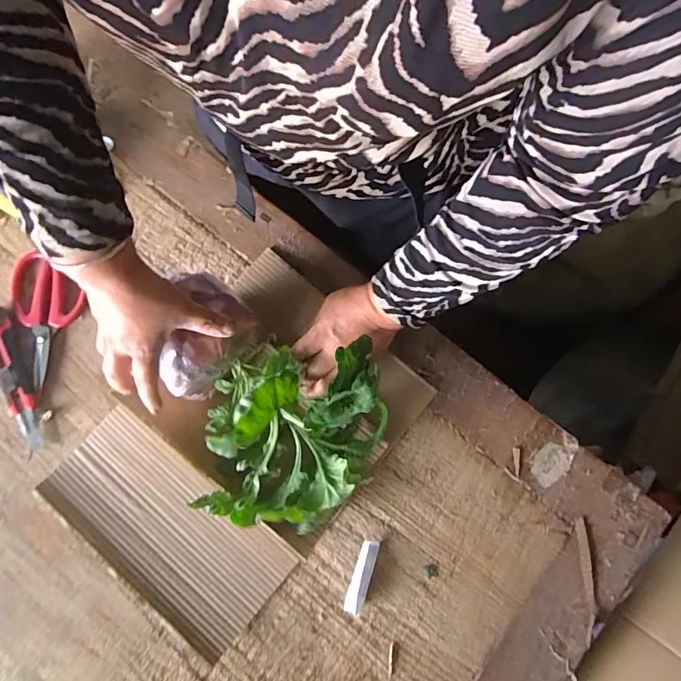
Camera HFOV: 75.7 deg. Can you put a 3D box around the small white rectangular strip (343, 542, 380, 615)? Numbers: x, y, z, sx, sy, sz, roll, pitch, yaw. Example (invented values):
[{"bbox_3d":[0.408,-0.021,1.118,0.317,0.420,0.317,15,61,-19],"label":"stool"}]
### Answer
[{"bbox_3d":[0.024,0.273,0.504,0.020,0.019,0.078,19,79,3],"label":"small white rectangular strip"}]

